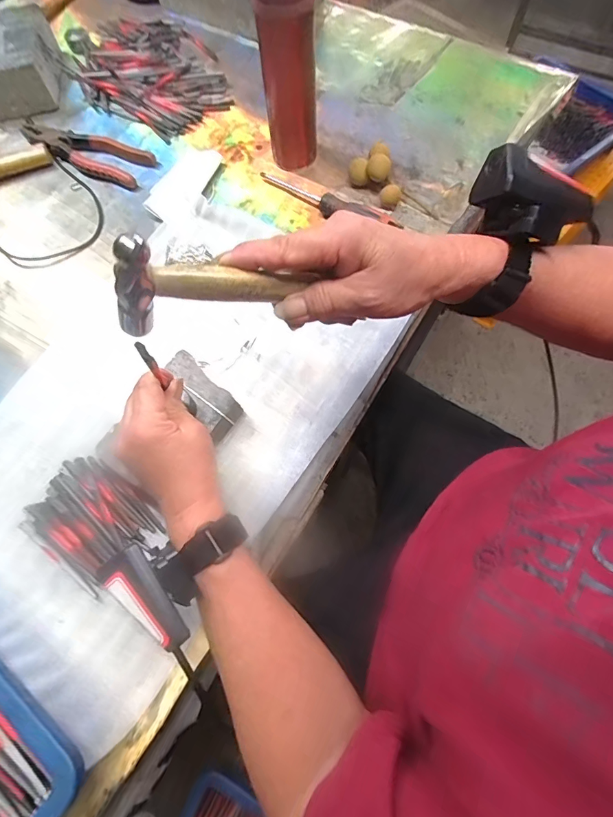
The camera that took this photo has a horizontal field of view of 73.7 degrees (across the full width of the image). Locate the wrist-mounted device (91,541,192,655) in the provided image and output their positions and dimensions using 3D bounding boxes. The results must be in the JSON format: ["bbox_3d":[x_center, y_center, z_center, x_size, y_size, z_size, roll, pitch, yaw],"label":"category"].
[{"bbox_3d":[-0.102,0.122,0.260,0.026,0.010,0.069,-39,85,-12],"label":"wrist-mounted device"}]

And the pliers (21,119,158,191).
[{"bbox_3d":[-0.307,-0.354,0.559,0.205,0.016,0.059,25,72,11],"label":"pliers"}]

